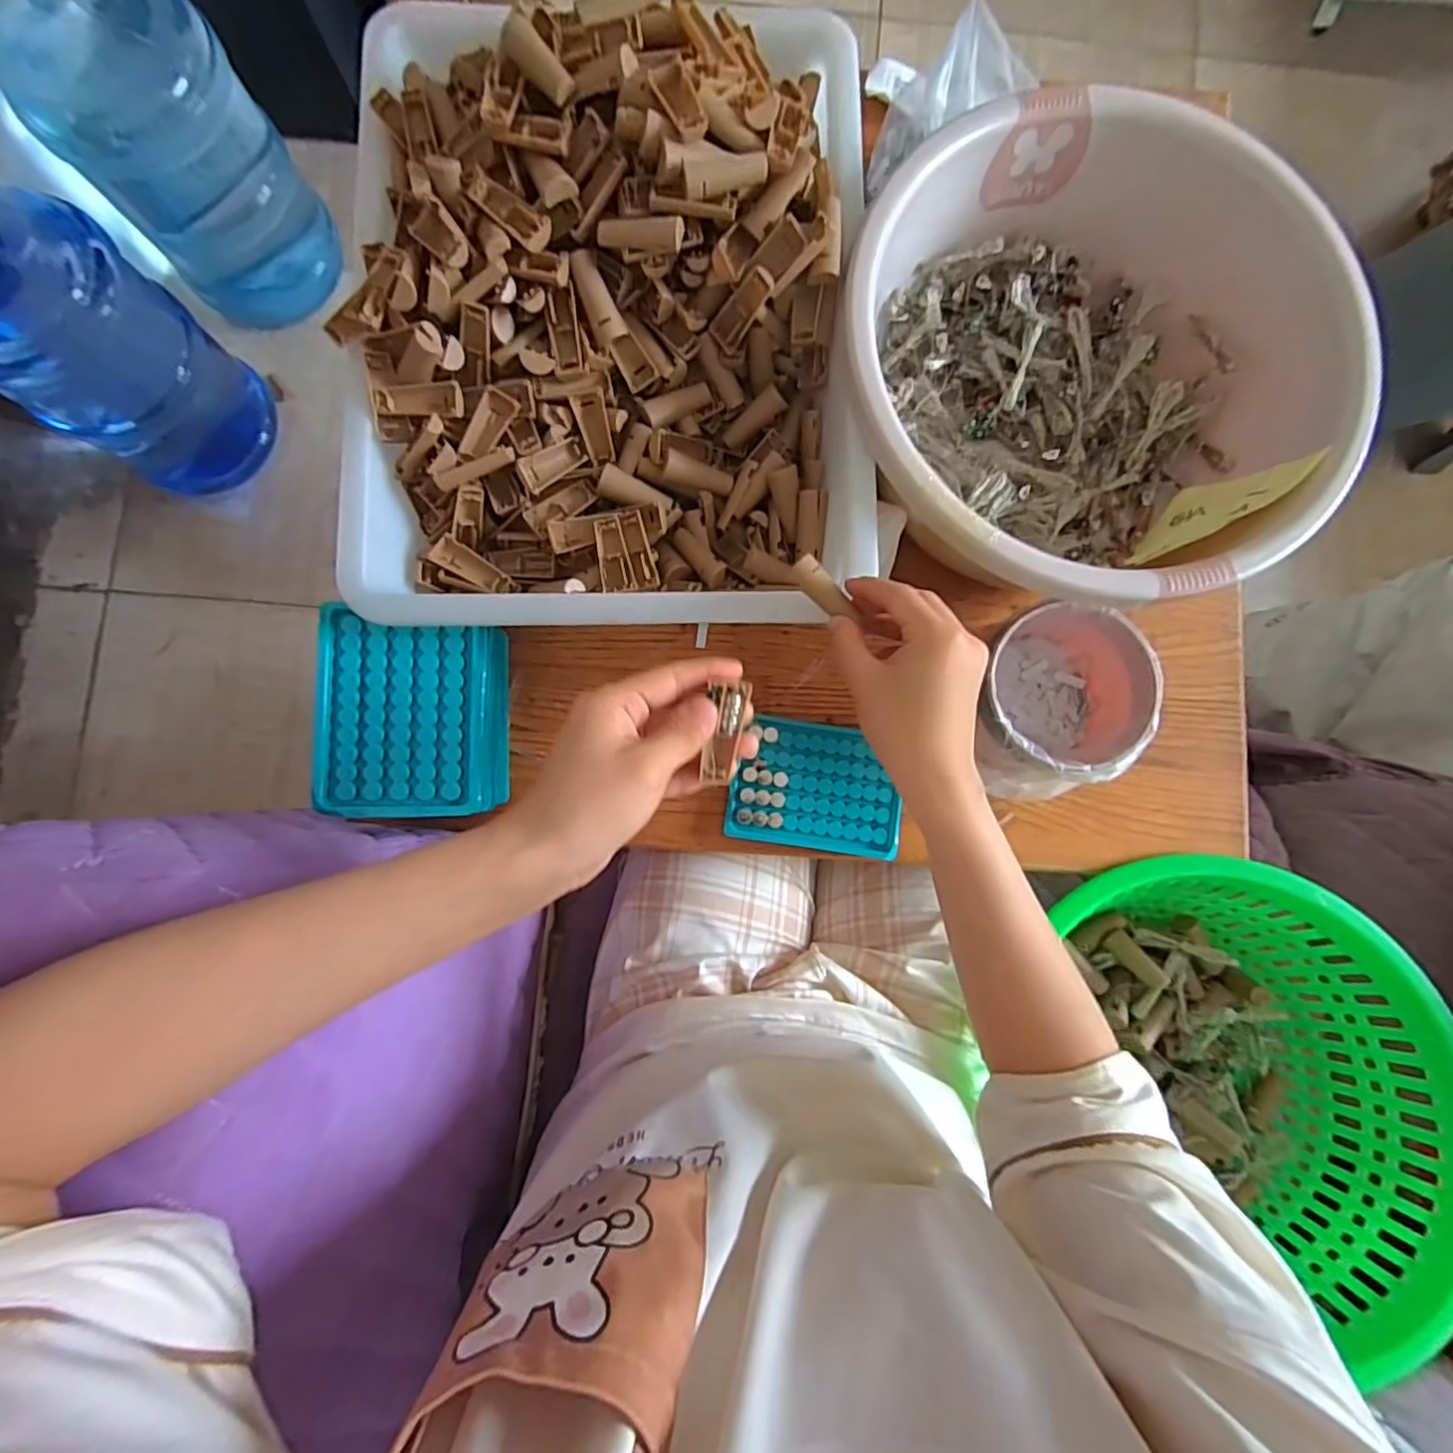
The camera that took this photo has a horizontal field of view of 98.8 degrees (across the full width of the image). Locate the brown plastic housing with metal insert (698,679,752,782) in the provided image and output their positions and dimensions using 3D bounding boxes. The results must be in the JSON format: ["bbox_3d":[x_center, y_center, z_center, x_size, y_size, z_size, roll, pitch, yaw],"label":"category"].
[{"bbox_3d":[-0.001,0.002,0.300,0.019,0.012,0.047,10,107,-1],"label":"brown plastic housing with metal insert"}]

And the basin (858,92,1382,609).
[{"bbox_3d":[0.234,-0.236,0.443,0.310,0.122,0.320,0,85,-2],"label":"basin"}]

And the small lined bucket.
[{"bbox_3d":[0.233,-0.016,0.456,0.112,0.084,0.131,-3,85,-3],"label":"small lined bucket"}]

